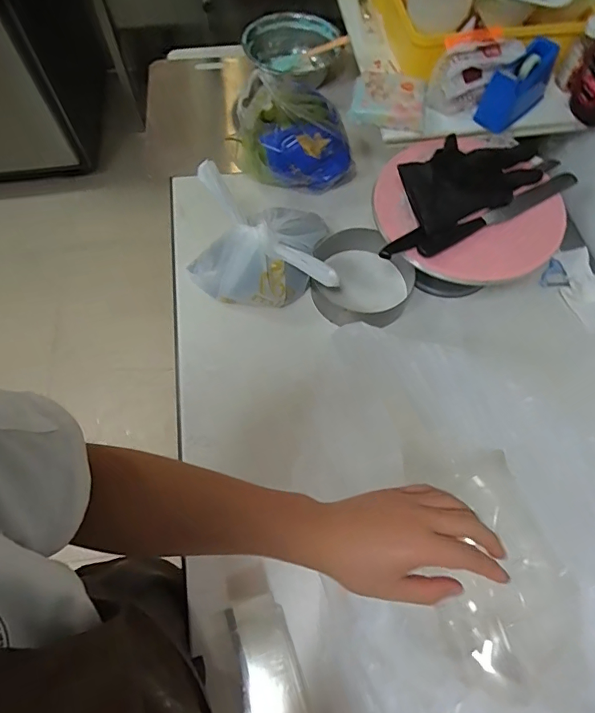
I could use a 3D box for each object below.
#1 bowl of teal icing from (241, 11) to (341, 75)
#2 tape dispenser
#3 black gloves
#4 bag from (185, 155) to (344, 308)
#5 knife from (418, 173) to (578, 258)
[{"bbox_3d":[-0.016,-0.746,1.102,0.228,0.079,0.189,-2,64,0],"label":"bowl of teal icing"},{"bbox_3d":[0.372,-0.459,0.766,0.063,0.095,0.135,40,70,18],"label":"tape dispenser"},{"bbox_3d":[0.278,-0.282,0.712,0.263,0.025,0.114,-25,100,-19],"label":"black gloves"},{"bbox_3d":[-0.067,-0.185,0.744,0.241,0.165,0.168,-8,64,-3],"label":"bag"},{"bbox_3d":[0.312,-0.220,0.700,0.305,0.022,0.029,-29,67,-13],"label":"knife"}]

